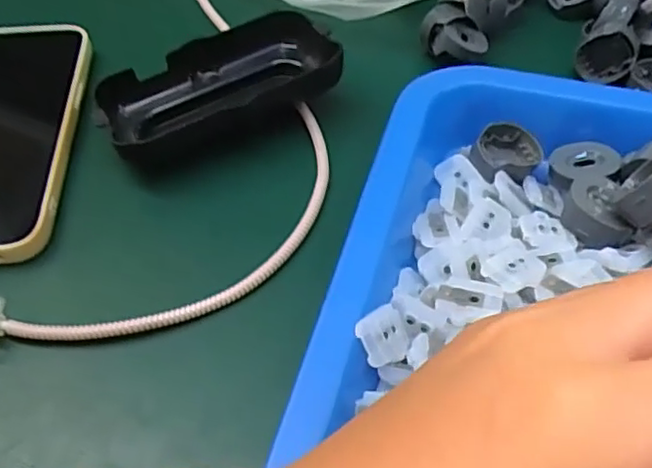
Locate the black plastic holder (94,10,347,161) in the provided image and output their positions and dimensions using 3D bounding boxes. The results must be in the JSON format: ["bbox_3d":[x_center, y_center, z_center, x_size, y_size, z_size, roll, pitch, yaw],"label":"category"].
[{"bbox_3d":[-0.050,-0.069,0.297,0.106,0.024,0.048,-25,55,-19],"label":"black plastic holder"}]

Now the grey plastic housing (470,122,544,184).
[{"bbox_3d":[0.078,-0.035,0.276,0.030,0.012,0.027,-4,50,-4],"label":"grey plastic housing"}]

